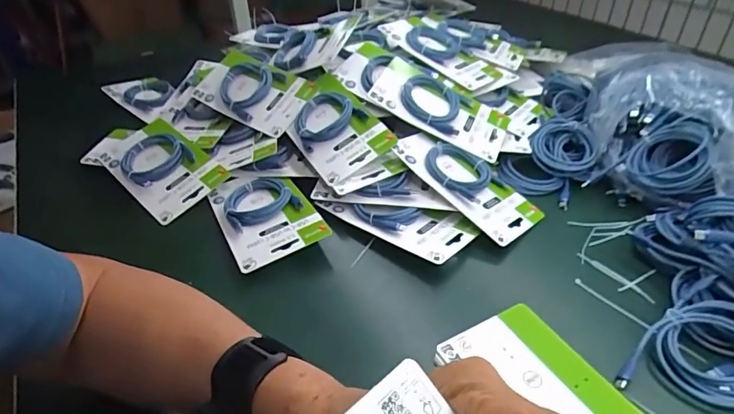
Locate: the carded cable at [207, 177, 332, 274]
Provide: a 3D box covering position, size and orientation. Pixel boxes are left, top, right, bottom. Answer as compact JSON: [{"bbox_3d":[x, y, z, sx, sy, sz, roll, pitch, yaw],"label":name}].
[{"bbox_3d":[-0.120,0.004,0.536,0.097,0.026,0.171,-19,41,-21],"label":"carded cable"}]

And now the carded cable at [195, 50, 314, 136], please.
[{"bbox_3d":[-0.164,-0.166,0.663,0.180,0.017,0.095,28,71,24],"label":"carded cable"}]

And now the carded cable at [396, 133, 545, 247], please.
[{"bbox_3d":[0.120,-0.031,0.546,0.093,0.015,0.174,-26,61,-34],"label":"carded cable"}]

